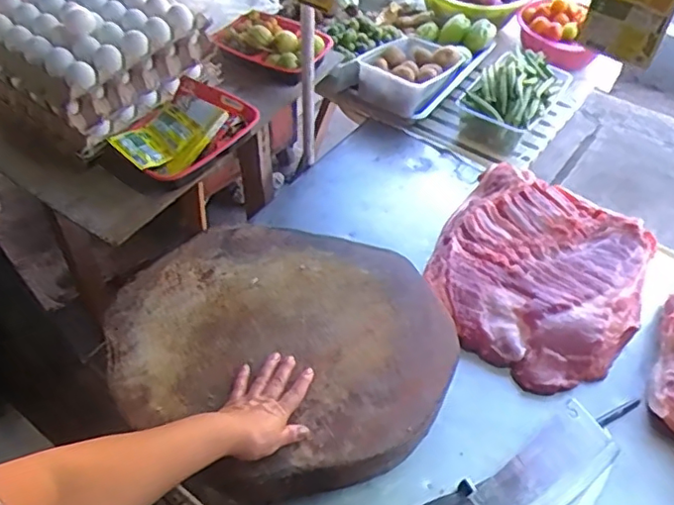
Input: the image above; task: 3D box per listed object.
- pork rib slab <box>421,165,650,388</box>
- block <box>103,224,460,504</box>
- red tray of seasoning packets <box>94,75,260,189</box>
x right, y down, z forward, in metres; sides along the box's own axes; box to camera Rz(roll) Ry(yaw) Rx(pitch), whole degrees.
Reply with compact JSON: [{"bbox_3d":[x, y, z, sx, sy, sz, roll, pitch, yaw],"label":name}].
[{"bbox_3d":[0.320,0.026,0.967,0.346,0.057,0.348,33,58,22],"label":"pork rib slab"},{"bbox_3d":[-0.073,0.131,0.829,0.439,0.079,0.380,-13,53,-11],"label":"block"},{"bbox_3d":[-0.244,-0.183,0.936,0.147,0.060,0.224,35,59,23],"label":"red tray of seasoning packets"}]

